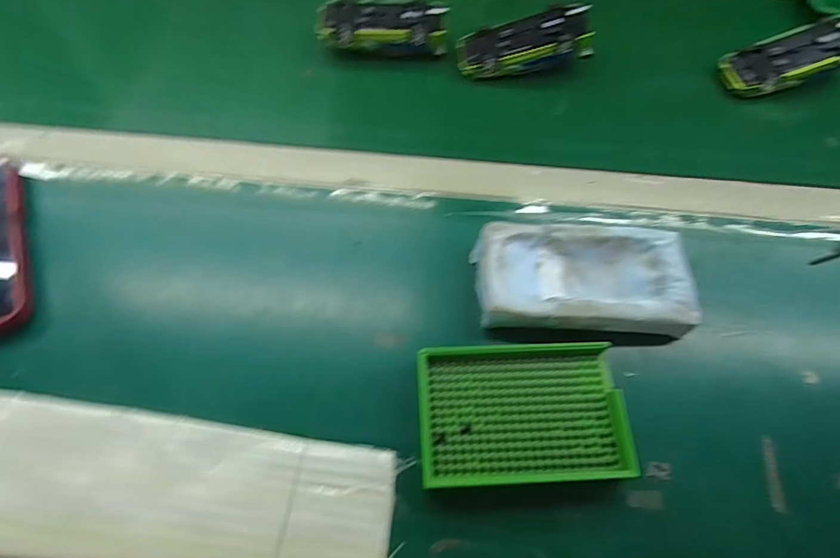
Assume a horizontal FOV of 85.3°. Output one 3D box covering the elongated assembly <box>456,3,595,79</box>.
[{"bbox_3d":[0.107,-0.245,0.476,0.133,0.028,0.059,-8,69,12],"label":"elongated assembly"}]

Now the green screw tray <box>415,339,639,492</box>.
[{"bbox_3d":[0.070,0.092,0.320,0.138,0.023,0.091,-2,69,-3],"label":"green screw tray"}]

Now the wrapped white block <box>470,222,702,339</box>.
[{"bbox_3d":[0.127,0.000,0.361,0.160,0.036,0.085,0,69,-2],"label":"wrapped white block"}]

